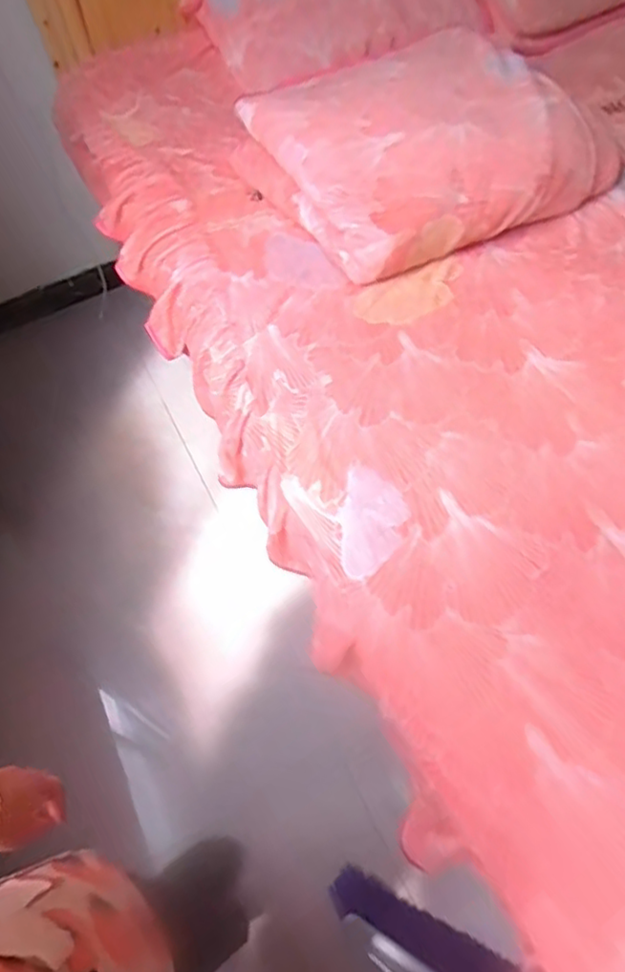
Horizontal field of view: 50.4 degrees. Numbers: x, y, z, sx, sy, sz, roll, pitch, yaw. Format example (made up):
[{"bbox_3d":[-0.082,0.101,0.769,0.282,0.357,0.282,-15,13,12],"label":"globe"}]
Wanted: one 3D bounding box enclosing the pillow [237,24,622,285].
[{"bbox_3d":[0.202,-0.578,1.109,0.520,0.124,0.415,-22,58,-11],"label":"pillow"}]

